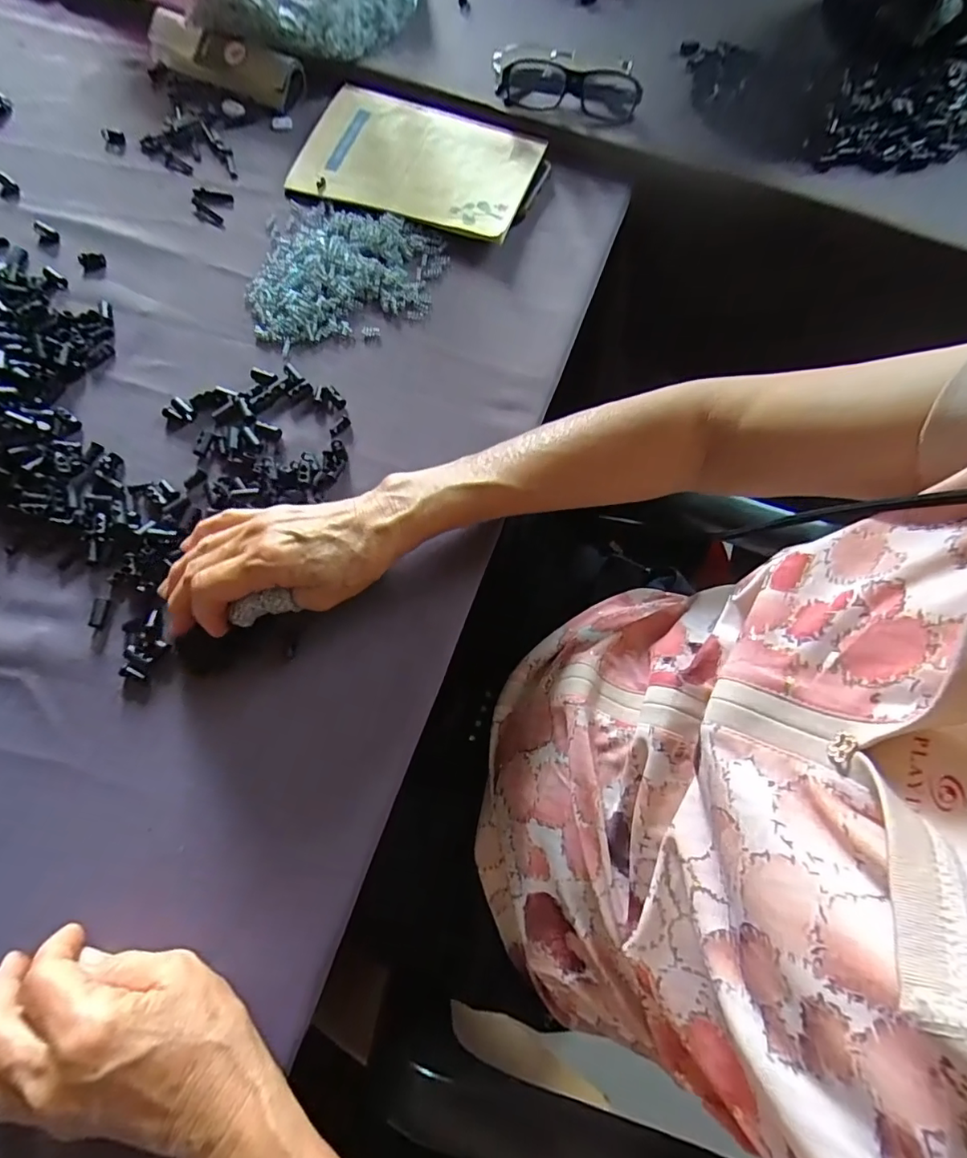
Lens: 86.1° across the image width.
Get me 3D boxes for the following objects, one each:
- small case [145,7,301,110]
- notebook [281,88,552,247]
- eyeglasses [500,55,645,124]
[{"bbox_3d":[-0.251,-0.500,0.498,0.154,0.029,0.045,24,71,7],"label":"small case"},{"bbox_3d":[-0.056,-0.380,0.471,0.196,0.017,0.146,17,71,4],"label":"notebook"},{"bbox_3d":[0.079,-0.451,0.479,0.129,0.035,0.033,9,70,1],"label":"eyeglasses"}]

